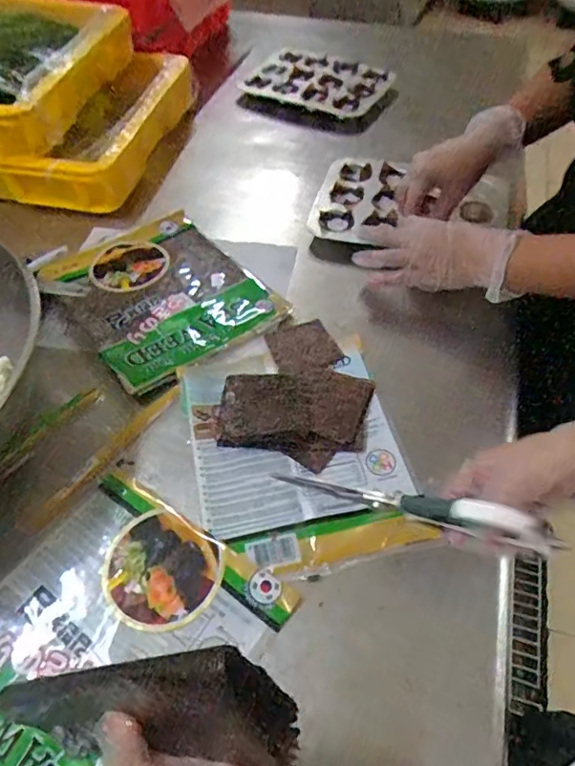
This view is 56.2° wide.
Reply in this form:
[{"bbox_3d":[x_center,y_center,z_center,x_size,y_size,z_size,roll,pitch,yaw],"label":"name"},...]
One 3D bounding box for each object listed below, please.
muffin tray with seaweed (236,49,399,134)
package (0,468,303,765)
[{"bbox_3d":[0.052,-0.514,0.950,0.242,0.046,0.206,25,56,18],"label":"muffin tray with seaweed"},{"bbox_3d":[-0.142,0.187,0.392,0.193,0.023,0.225,29,58,21],"label":"package"}]

